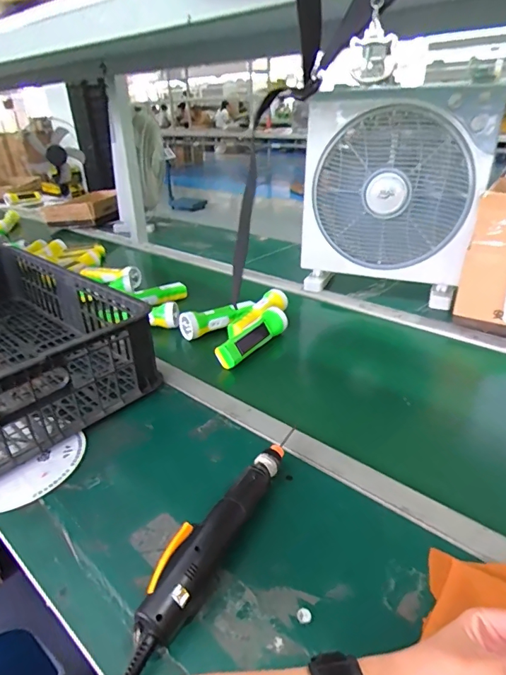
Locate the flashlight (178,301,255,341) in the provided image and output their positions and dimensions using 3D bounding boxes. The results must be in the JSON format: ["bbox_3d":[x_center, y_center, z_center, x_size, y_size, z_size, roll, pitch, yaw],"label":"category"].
[{"bbox_3d":[-0.069,-0.043,0.889,0.162,0.049,0.053,-21,33,-28],"label":"flashlight"}]

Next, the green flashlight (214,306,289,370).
[{"bbox_3d":[0.005,0.001,0.808,0.039,0.039,0.177,19,36,35],"label":"green flashlight"}]

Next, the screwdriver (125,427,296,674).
[{"bbox_3d":[-0.034,0.197,0.449,0.042,0.043,0.289,12,32,27],"label":"screwdriver"}]

